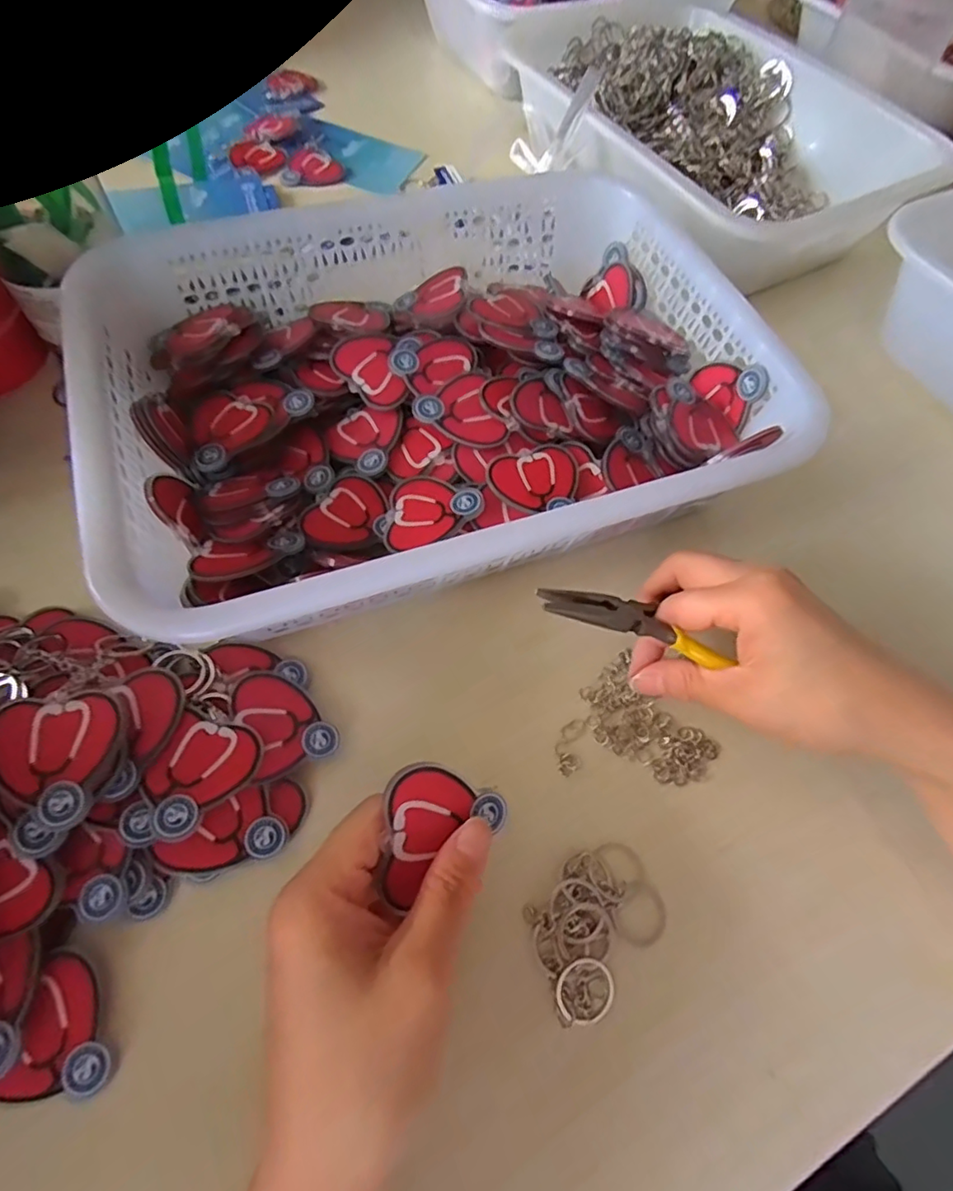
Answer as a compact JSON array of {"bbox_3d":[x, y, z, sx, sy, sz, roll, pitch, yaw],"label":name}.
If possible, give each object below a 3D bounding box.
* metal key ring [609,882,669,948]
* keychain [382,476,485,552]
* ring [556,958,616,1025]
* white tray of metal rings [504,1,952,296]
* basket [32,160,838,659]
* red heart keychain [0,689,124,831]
[{"bbox_3d":[0.073,0.141,0.254,0.025,0.006,0.024,2,63,-3],"label":"metal key ring"},{"bbox_3d":[-0.024,-0.047,0.315,0.053,0.004,0.049,-3,59,12],"label":"keychain"},{"bbox_3d":[0.046,0.163,0.237,0.025,0.004,0.022,-22,66,-15],"label":"ring"},{"bbox_3d":[0.192,-0.392,0.487,0.251,0.062,0.317,-27,68,-17],"label":"white tray of metal rings"},{"bbox_3d":[-0.025,-0.118,0.336,0.345,0.081,0.256,-17,65,-13],"label":"basket"},{"bbox_3d":[-0.171,0.066,0.230,0.047,0.007,0.051,5,67,-12],"label":"red heart keychain"}]

